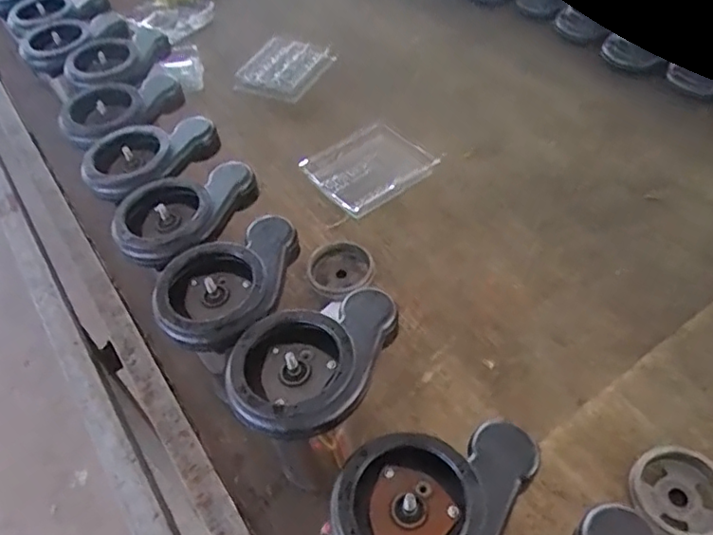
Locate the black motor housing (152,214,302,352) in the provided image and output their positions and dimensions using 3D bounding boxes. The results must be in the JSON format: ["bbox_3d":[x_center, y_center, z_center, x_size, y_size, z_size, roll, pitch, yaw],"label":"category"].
[{"bbox_3d":[-0.130,0.008,0.598,0.113,0.040,0.166,10,50,15],"label":"black motor housing"}]

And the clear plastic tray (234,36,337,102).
[{"bbox_3d":[-0.145,-0.395,1.176,0.146,0.030,0.195,12,51,16],"label":"clear plastic tray"}]

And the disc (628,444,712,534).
[{"bbox_3d":[0.312,0.221,0.567,0.087,0.037,0.088,-3,48,3],"label":"disc"}]

